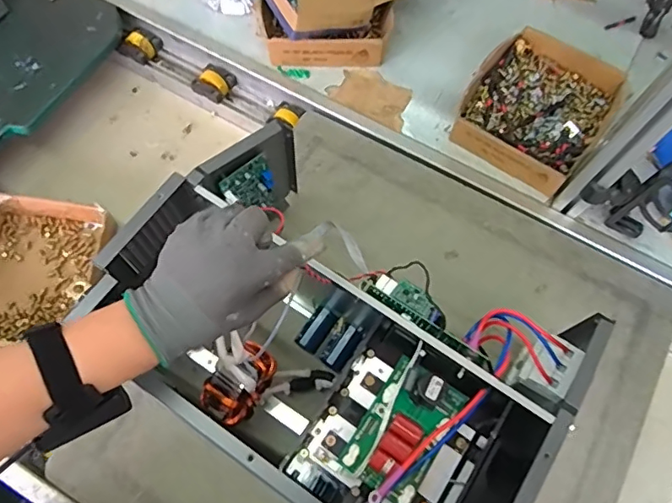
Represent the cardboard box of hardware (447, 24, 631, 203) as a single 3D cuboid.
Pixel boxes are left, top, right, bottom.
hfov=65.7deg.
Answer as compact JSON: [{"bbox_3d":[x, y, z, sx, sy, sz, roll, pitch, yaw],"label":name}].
[{"bbox_3d":[0.302,-0.214,0.782,0.198,0.050,0.242,33,71,11],"label":"cardboard box of hardware"}]

